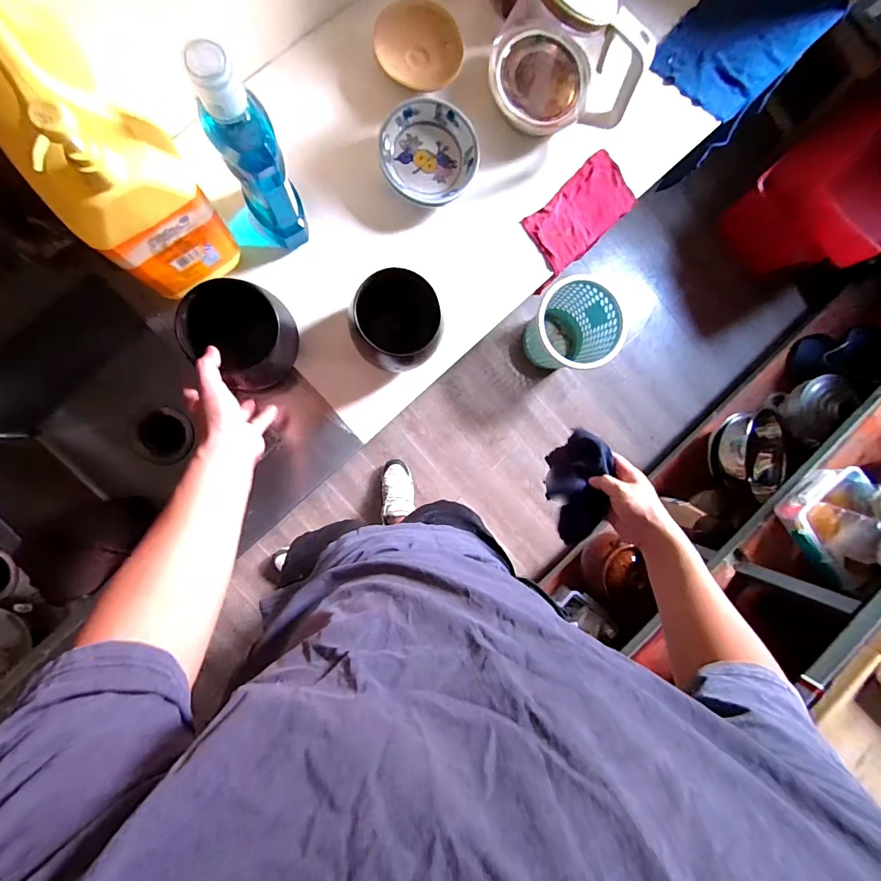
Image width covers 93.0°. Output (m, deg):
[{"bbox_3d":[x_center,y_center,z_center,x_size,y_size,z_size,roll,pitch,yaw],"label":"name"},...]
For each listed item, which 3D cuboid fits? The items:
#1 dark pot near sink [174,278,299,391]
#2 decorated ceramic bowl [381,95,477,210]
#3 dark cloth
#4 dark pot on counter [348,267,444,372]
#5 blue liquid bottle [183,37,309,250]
[{"bbox_3d":[-0.271,-0.150,0.578,0.141,0.121,0.118,41,86,-6],"label":"dark pot near sink"},{"bbox_3d":[-0.019,-0.423,0.626,0.141,0.035,0.148,0,91,-7],"label":"decorated ceramic bowl"},{"bbox_3d":[0.211,0.069,0.681,0.061,0.143,0.174,11,89,-7],"label":"dark cloth"},{"bbox_3d":[-0.066,-0.161,0.620,0.119,0.156,0.119,0,91,-7],"label":"dark pot on counter"},{"bbox_3d":[-0.209,-0.311,0.484,0.066,0.243,0.069,0,91,-7],"label":"blue liquid bottle"}]

